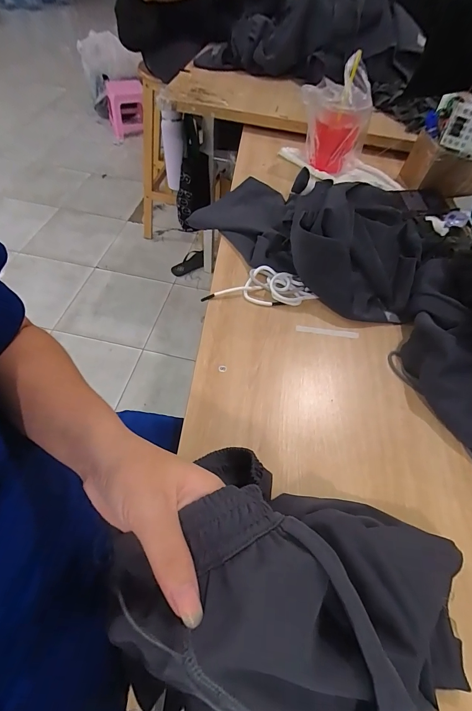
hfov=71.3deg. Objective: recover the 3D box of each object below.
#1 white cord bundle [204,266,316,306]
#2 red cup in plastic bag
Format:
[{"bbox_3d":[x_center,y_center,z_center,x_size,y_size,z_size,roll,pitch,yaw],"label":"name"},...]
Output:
[{"bbox_3d":[0.040,-0.113,0.542,0.176,0.027,0.060,3,57,-1],"label":"white cord bundle"},{"bbox_3d":[0.218,-0.513,0.719,0.142,0.184,0.099,15,57,7],"label":"red cup in plastic bag"}]

